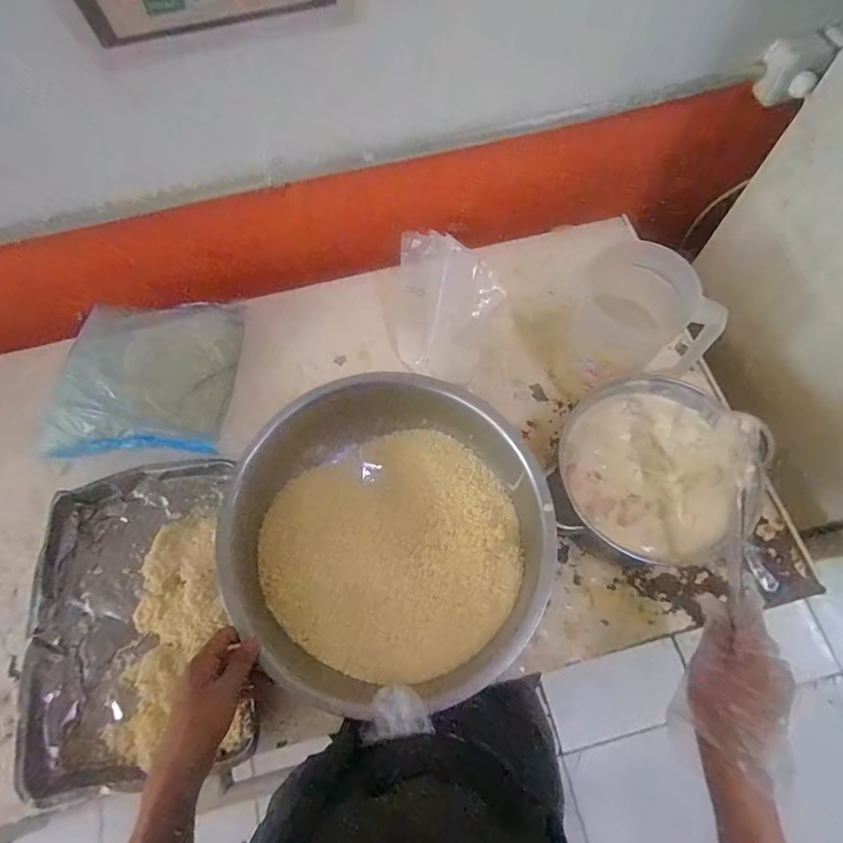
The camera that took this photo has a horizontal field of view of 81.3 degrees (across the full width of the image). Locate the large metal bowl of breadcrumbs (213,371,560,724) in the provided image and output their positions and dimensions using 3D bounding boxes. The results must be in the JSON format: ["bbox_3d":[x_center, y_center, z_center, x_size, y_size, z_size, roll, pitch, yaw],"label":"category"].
[{"bbox_3d":[-0.044,0.136,0.620,0.363,0.122,0.362,-1,68,2],"label":"large metal bowl of breadcrumbs"}]

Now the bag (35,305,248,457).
[{"bbox_3d":[-0.431,-0.079,0.758,0.279,0.086,0.249,-1,68,2],"label":"bag"}]

